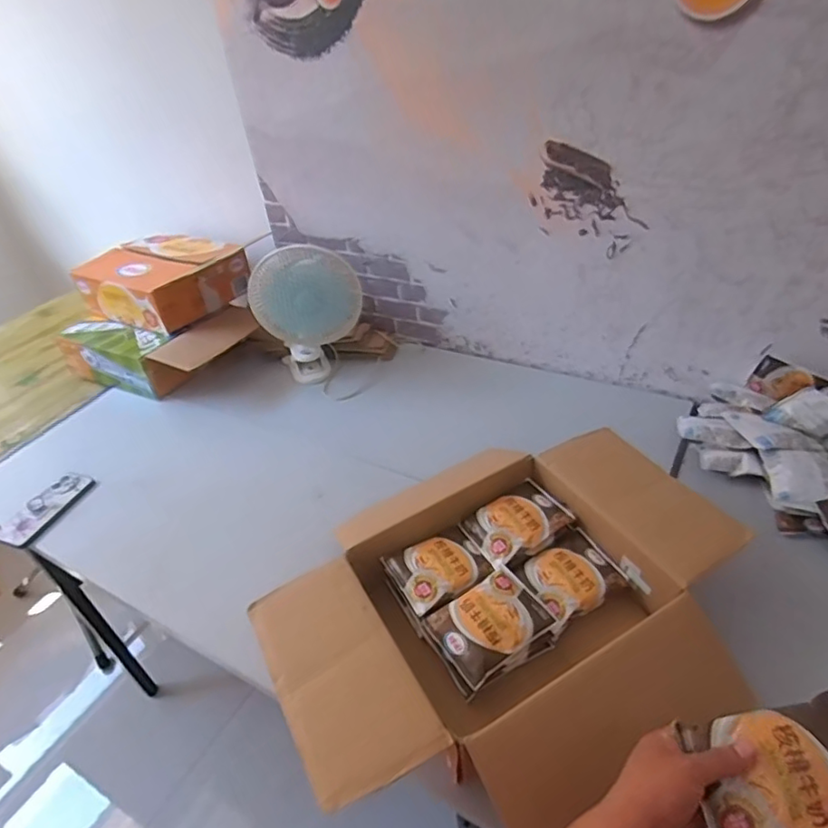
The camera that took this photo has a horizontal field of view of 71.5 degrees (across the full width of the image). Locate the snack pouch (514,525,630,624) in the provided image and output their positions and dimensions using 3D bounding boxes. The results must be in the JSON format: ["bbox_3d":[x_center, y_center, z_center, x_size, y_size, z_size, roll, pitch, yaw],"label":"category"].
[{"bbox_3d":[0.205,0.214,0.769,0.121,0.020,0.106,-23,41,-20],"label":"snack pouch"}]

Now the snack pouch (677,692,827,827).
[{"bbox_3d":[0.279,0.270,0.431,0.120,0.015,0.090,-17,50,10],"label":"snack pouch"}]

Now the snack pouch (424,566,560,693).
[{"bbox_3d":[0.094,0.252,0.709,0.133,0.017,0.097,-27,42,-24],"label":"snack pouch"}]

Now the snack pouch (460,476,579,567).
[{"bbox_3d":[0.144,0.149,0.818,0.133,0.027,0.098,-24,41,-21],"label":"snack pouch"}]

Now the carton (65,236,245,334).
[{"bbox_3d":[-0.602,-0.325,1.388,0.321,0.112,0.272,13,42,24],"label":"carton"}]

